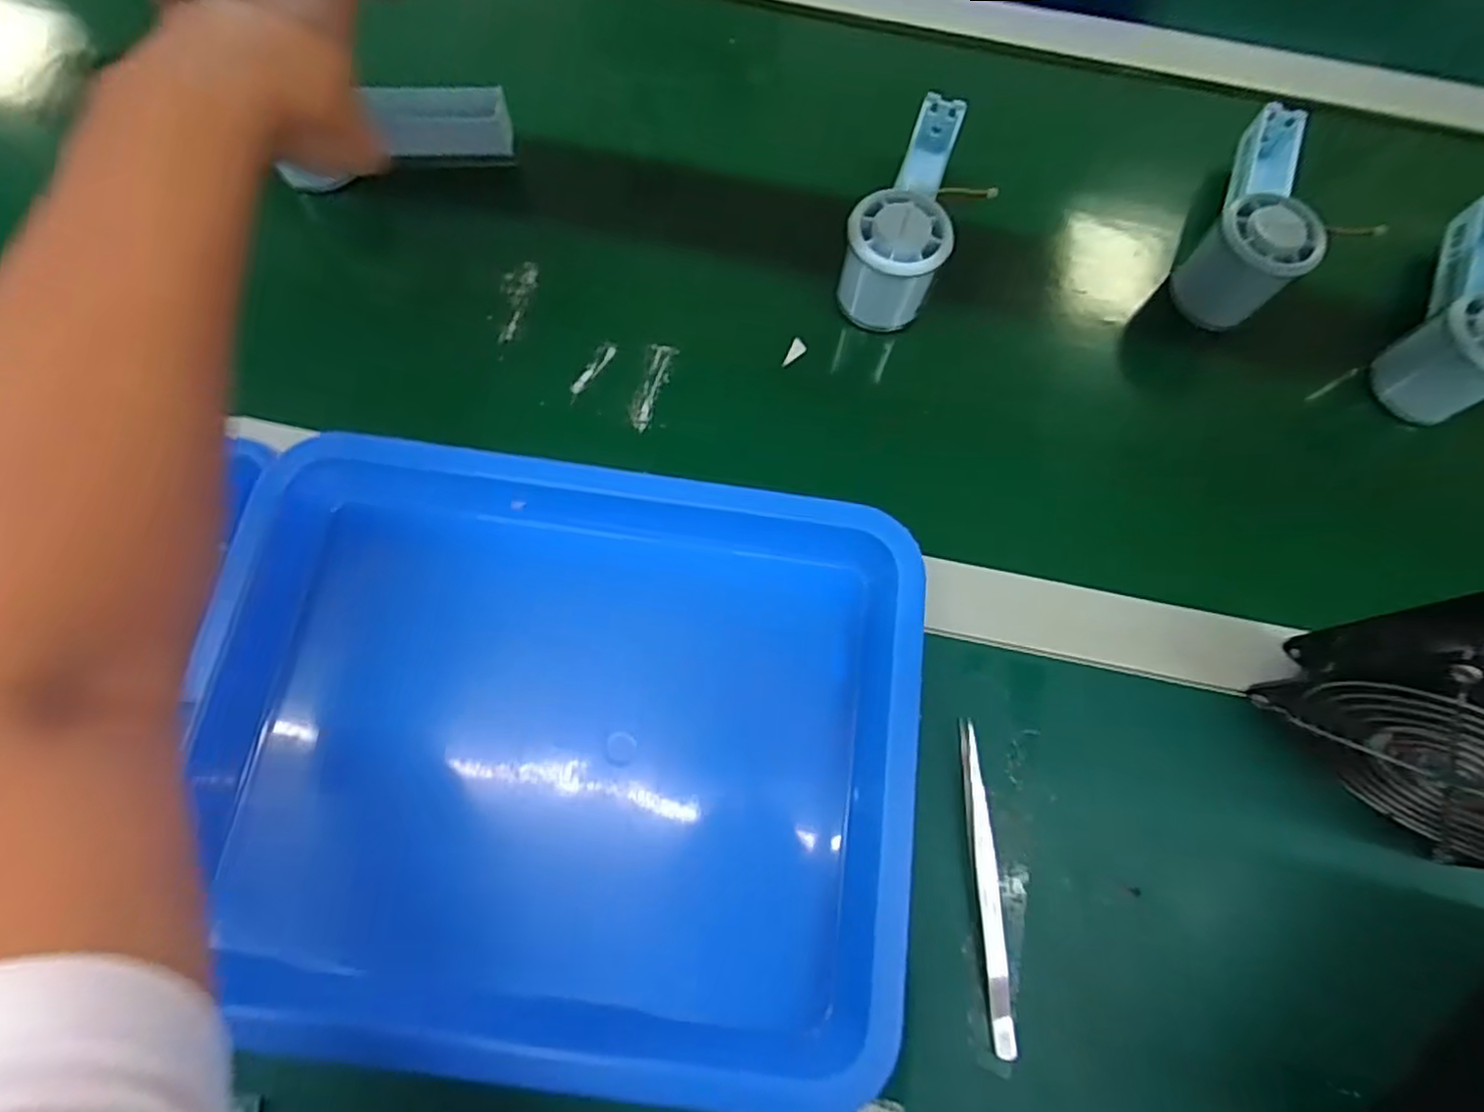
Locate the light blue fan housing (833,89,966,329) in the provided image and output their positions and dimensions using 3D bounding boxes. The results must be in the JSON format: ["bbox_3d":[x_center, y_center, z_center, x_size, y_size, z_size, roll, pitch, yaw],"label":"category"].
[{"bbox_3d":[0.107,-0.214,0.435,0.054,0.066,0.152,24,72,5],"label":"light blue fan housing"}]

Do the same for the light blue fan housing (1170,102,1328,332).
[{"bbox_3d":[0.326,-0.217,0.445,0.054,0.061,0.155,29,73,7],"label":"light blue fan housing"}]

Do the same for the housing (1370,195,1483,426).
[{"bbox_3d":[0.442,-0.152,0.427,0.050,0.058,0.152,33,76,8],"label":"housing"}]

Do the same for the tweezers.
[{"bbox_3d":[0.114,0.152,0.333,0.011,0.014,0.143,-2,72,-3],"label":"tweezers"}]

